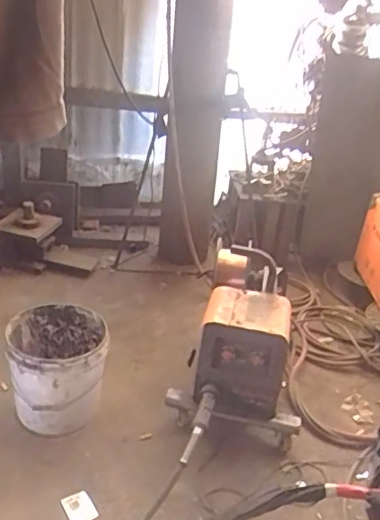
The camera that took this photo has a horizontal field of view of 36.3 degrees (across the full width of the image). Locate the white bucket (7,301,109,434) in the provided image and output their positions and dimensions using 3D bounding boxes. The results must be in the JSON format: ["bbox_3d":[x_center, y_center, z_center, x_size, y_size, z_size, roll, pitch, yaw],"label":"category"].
[{"bbox_3d":[-0.353,0.290,1.551,0.243,0.237,0.251,5,29,-3],"label":"white bucket"}]

